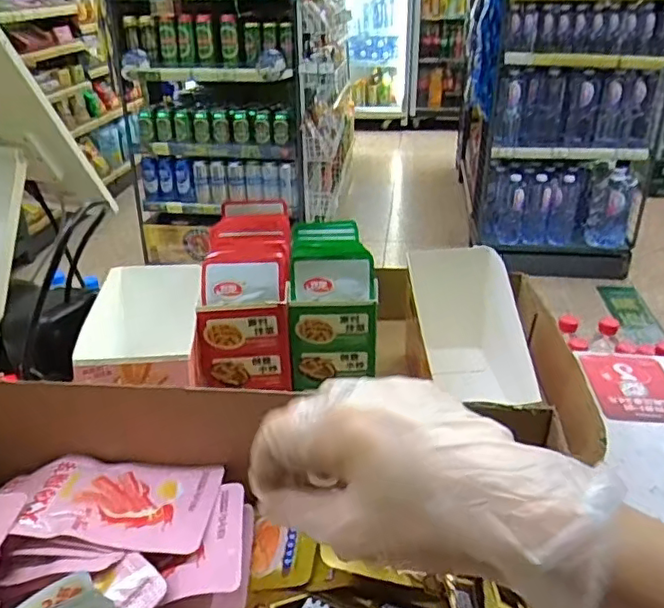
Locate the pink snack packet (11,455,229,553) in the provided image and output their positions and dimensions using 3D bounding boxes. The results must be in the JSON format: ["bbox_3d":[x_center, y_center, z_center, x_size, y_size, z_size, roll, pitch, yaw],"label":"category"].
[{"bbox_3d":[-0.139,0.125,0.384,0.124,0.015,0.073,1,29,3],"label":"pink snack packet"}]

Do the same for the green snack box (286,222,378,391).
[{"bbox_3d":[-0.003,-0.028,0.563,0.071,0.097,0.199,-1,29,-2],"label":"green snack box"}]

